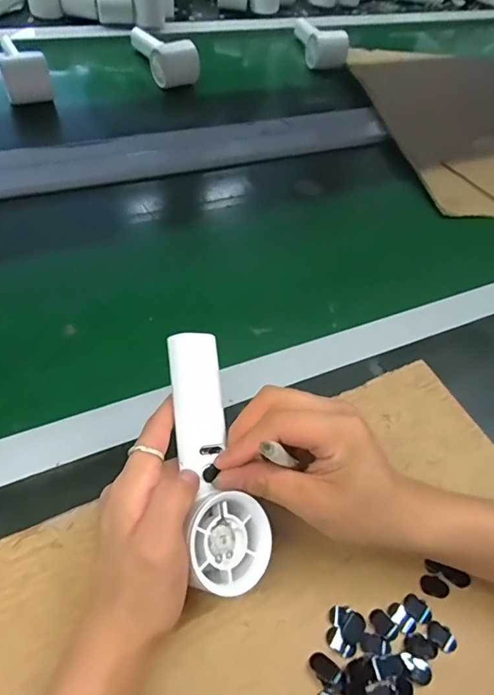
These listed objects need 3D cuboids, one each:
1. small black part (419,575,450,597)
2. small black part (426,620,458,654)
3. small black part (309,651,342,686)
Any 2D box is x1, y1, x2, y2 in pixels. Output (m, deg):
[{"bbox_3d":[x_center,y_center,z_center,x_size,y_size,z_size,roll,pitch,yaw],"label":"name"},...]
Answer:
[{"bbox_3d":[0.132,0.167,0.341,0.021,0.004,0.013,11,52,0],"label":"small black part"},{"bbox_3d":[0.129,0.190,0.321,0.020,0.004,0.015,33,55,16],"label":"small black part"},{"bbox_3d":[0.049,0.198,0.302,0.020,0.004,0.013,34,56,17],"label":"small black part"}]

